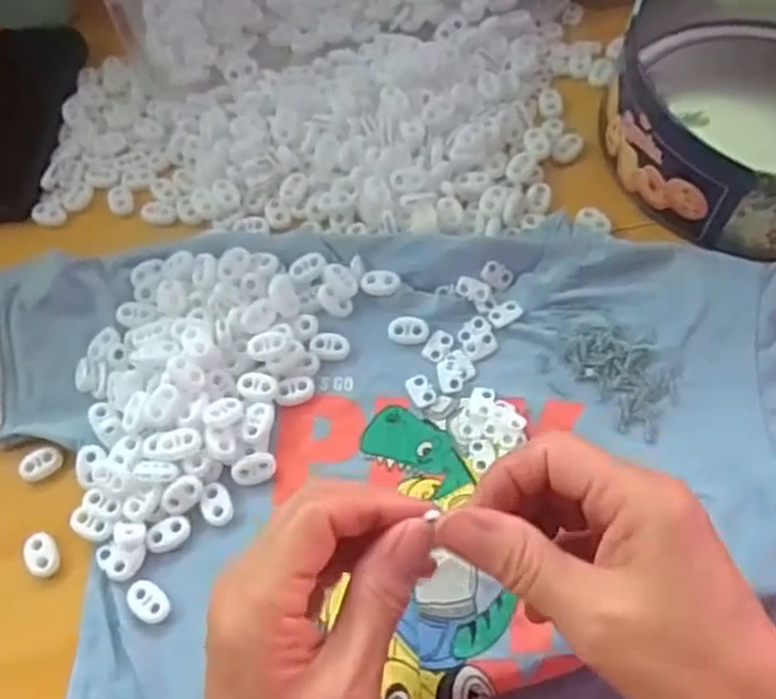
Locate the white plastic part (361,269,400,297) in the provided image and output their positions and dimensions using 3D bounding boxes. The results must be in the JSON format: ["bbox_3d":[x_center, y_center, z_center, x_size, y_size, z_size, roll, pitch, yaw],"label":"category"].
[{"bbox_3d":[-0.004,-0.038,0.417,0.021,0.005,0.014,5,64,7],"label":"white plastic part"}]

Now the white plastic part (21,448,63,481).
[{"bbox_3d":[-0.186,0.061,0.391,0.023,0.005,0.015,-32,66,-11],"label":"white plastic part"}]

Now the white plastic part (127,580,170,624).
[{"bbox_3d":[-0.116,0.121,0.351,0.023,0.004,0.014,34,71,19],"label":"white plastic part"}]

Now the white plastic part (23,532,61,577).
[{"bbox_3d":[-0.175,0.104,0.370,0.014,0.012,0.022,-34,66,-12],"label":"white plastic part"}]

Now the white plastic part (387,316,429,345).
[{"bbox_3d":[0.012,-0.011,0.409,0.022,0.004,0.016,3,64,6],"label":"white plastic part"}]

